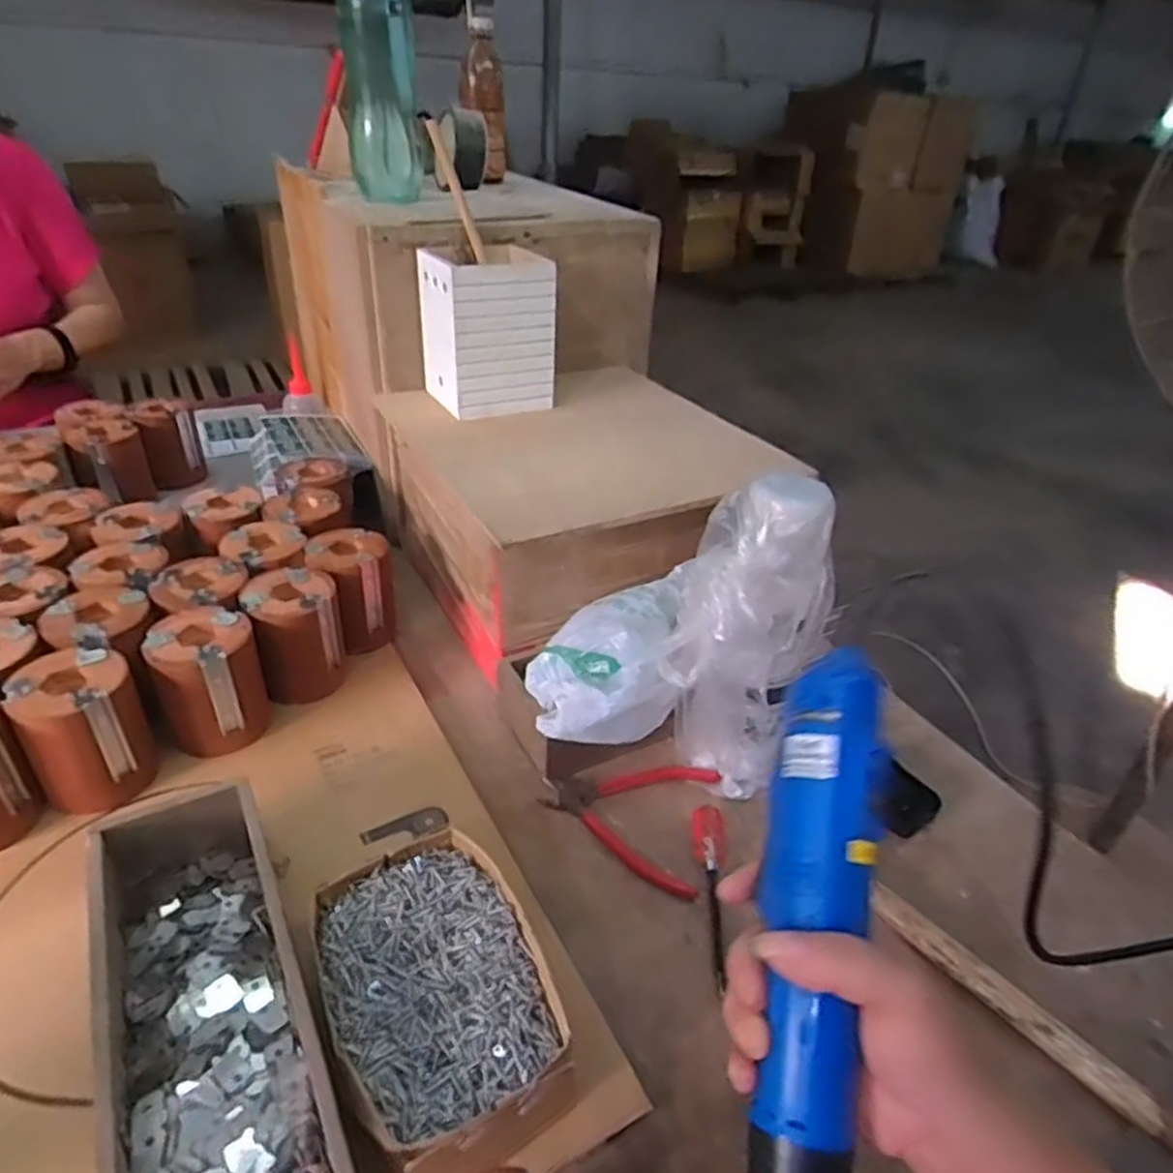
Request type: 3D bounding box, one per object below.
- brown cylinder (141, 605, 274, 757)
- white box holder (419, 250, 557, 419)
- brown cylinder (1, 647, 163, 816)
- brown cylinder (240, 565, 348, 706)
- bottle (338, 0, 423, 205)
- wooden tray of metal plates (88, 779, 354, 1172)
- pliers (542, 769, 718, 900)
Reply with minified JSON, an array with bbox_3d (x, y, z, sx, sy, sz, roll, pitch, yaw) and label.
[{"bbox_3d":[-0.313,0.079,0.642,0.079,0.098,0.080,-16,39,-27],"label":"brown cylinder"},{"bbox_3d":[-0.105,-0.266,0.796,0.109,0.145,0.105,-14,38,-25],"label":"white box holder"},{"bbox_3d":[-0.384,0.109,0.588,0.081,0.096,0.079,30,42,34],"label":"brown cylinder"},{"bbox_3d":[-0.264,0.045,0.703,0.077,0.099,0.084,-9,36,-18],"label":"brown cylinder"},{"bbox_3d":[-0.213,-0.531,0.790,0.071,0.228,0.068,-4,35,-11],"label":"bottle"},{"bbox_3d":[-0.216,0.239,0.439,0.099,0.067,0.298,-16,38,-26],"label":"wooden tray of metal plates"},{"bbox_3d":[0.030,0.179,0.613,0.135,0.010,0.119,10,34,9],"label":"pliers"}]

